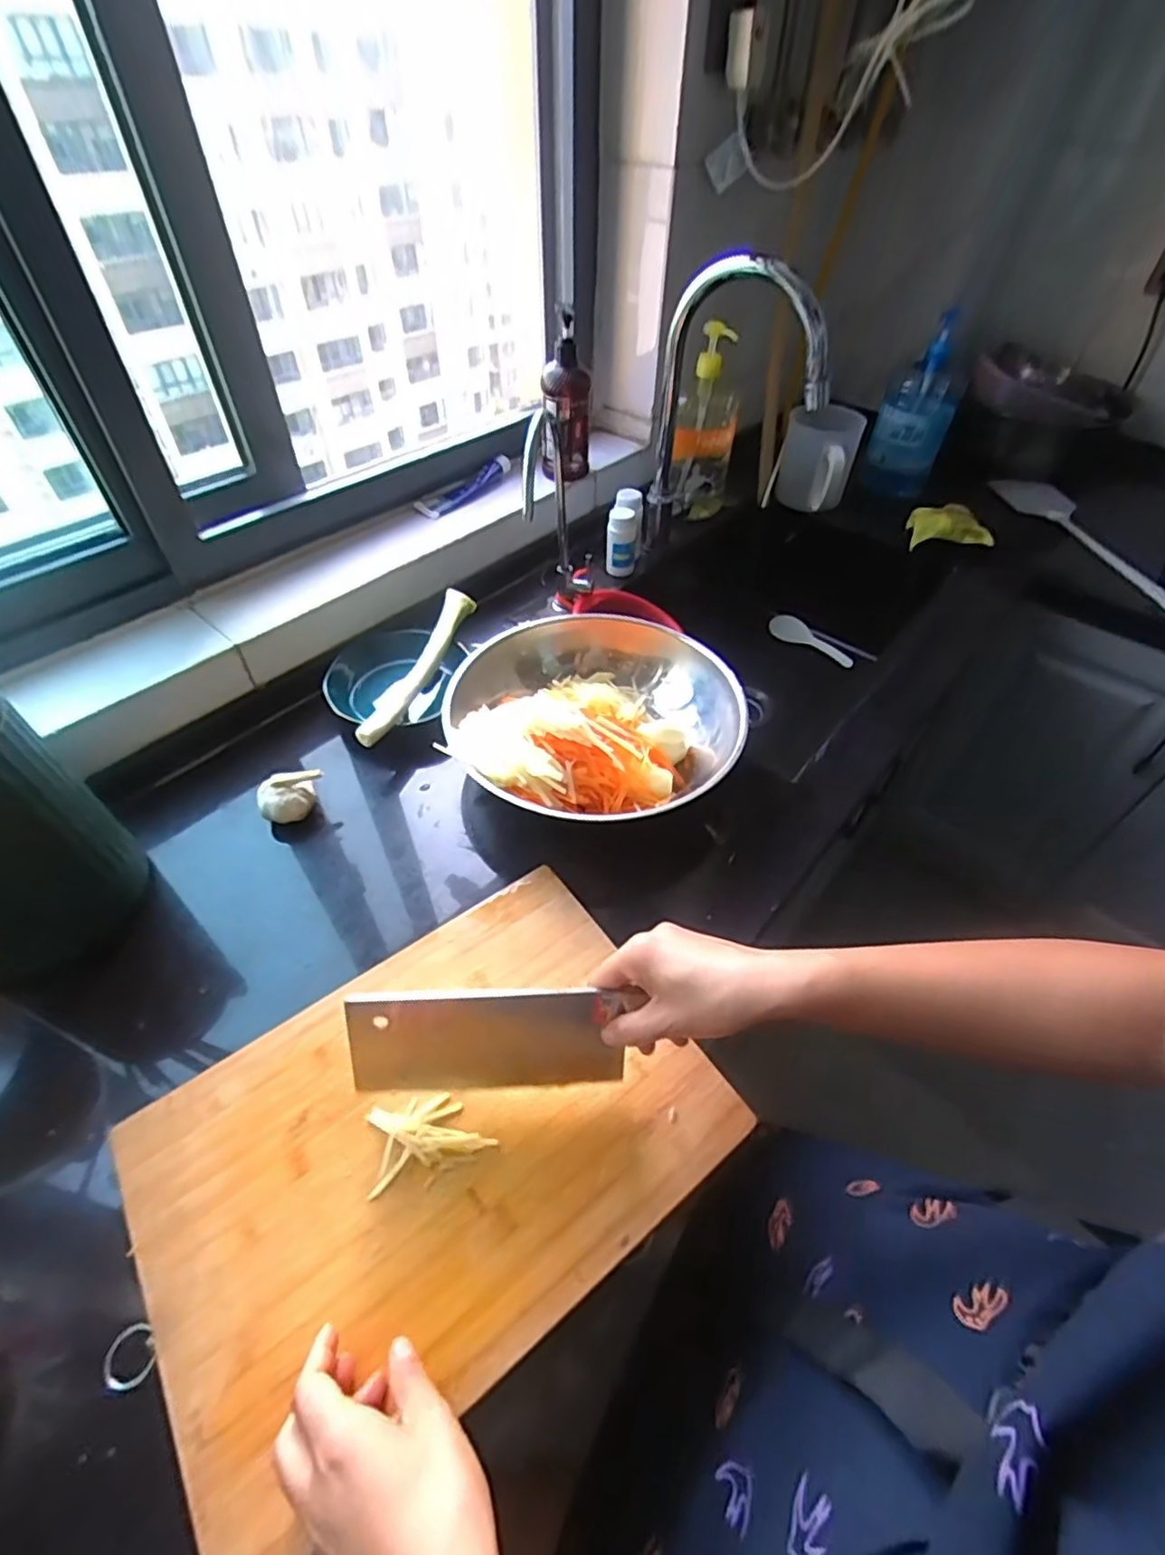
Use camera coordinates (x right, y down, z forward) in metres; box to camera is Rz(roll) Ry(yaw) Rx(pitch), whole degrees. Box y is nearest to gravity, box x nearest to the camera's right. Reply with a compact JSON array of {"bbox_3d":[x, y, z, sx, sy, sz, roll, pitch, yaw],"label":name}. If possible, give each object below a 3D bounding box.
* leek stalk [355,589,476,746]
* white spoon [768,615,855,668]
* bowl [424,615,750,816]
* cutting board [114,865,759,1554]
[{"bbox_3d":[-0.189,-0.134,0.758,0.038,0.027,0.268,11,49,9],"label":"leek stalk"},{"bbox_3d":[0.427,-0.256,1.201,0.161,0.029,0.046,30,55,23],"label":"white spoon"},{"bbox_3d":[0.017,-0.066,0.687,0.281,0.089,0.291,0,49,0],"label":"bowl"},{"bbox_3d":[-0.101,0.243,0.450,0.361,0.019,0.263,-29,55,-24],"label":"cutting board"}]

